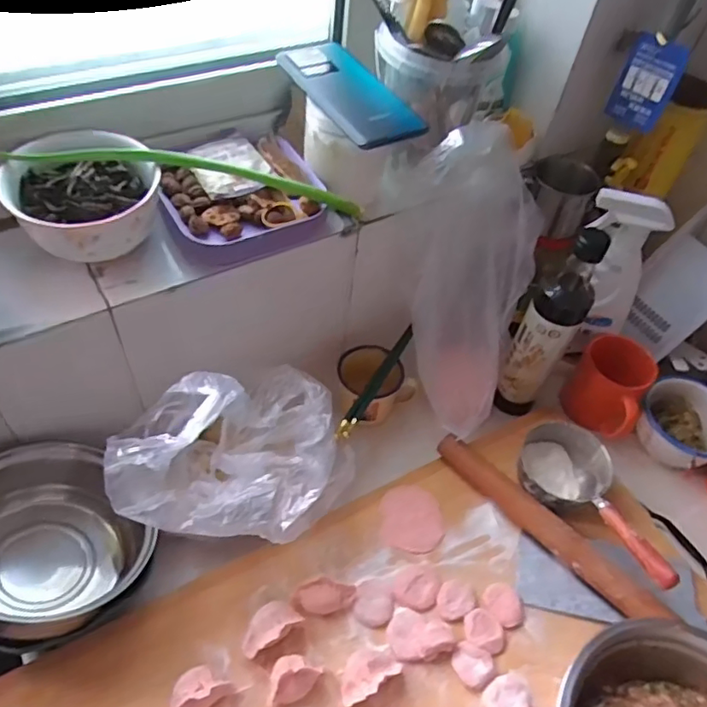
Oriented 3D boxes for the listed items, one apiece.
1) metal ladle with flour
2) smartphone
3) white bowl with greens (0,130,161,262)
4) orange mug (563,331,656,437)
[{"bbox_3d":[0.237,0.152,0.590,0.095,0.061,0.196,-11,39,-13],"label":"metal ladle with flour"},{"bbox_3d":[-0.005,-0.246,0.543,0.075,0.013,0.156,-24,58,-24],"label":"smartphone"},{"bbox_3d":[-0.224,-0.130,0.491,0.116,0.062,0.099,-21,59,-20],"label":"white bowl with greens"},{"bbox_3d":[0.308,0.043,0.712,0.083,0.106,0.080,3,50,-4],"label":"orange mug"}]

